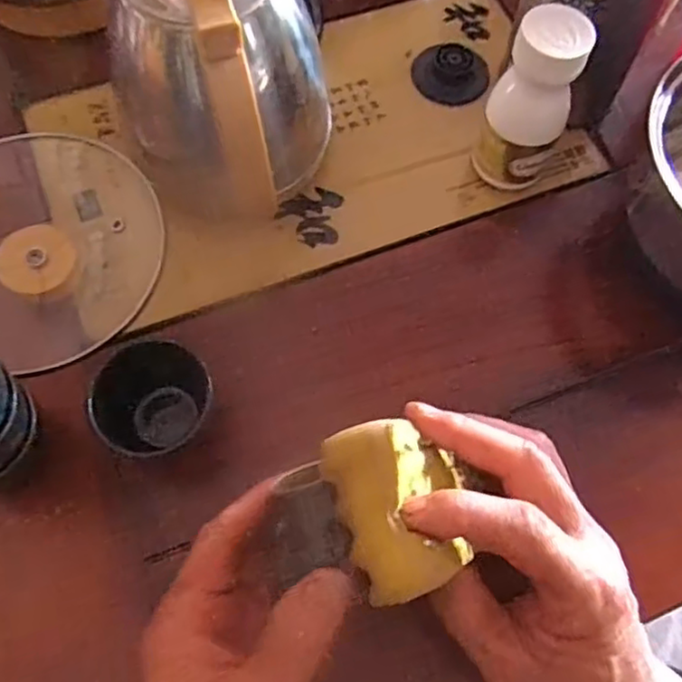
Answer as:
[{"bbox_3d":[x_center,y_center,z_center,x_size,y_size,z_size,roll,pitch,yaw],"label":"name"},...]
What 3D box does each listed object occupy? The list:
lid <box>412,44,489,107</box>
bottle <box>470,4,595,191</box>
[{"bbox_3d":[0.079,-0.192,0.480,0.053,0.015,0.050,1,64,-1],"label":"lid"},{"bbox_3d":[0.115,-0.141,0.405,0.051,0.108,0.042,20,68,7],"label":"bottle"}]

